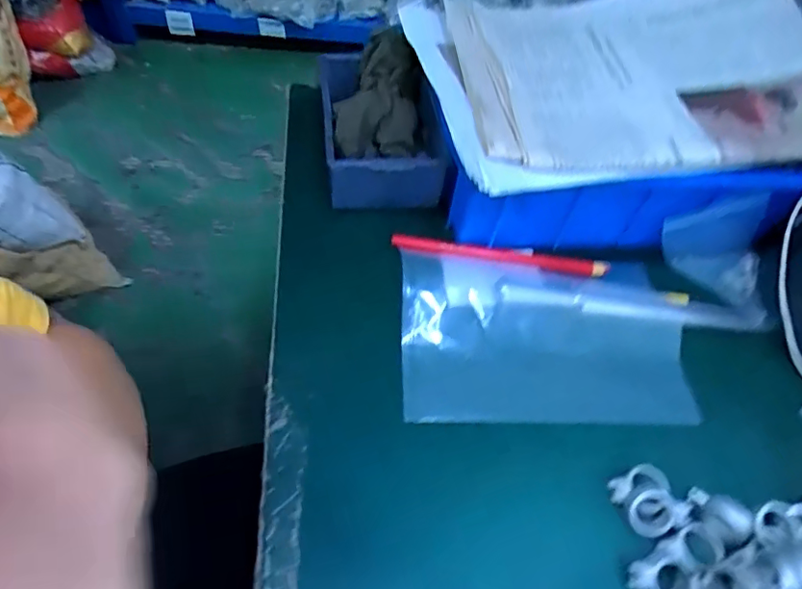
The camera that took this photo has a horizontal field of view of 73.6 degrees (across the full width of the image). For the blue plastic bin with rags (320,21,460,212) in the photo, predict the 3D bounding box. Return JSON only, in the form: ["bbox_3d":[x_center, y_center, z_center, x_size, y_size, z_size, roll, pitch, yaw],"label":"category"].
[{"bbox_3d":[-0.016,-0.144,0.439,0.095,0.072,0.134,-3,54,-10],"label":"blue plastic bin with rags"}]

